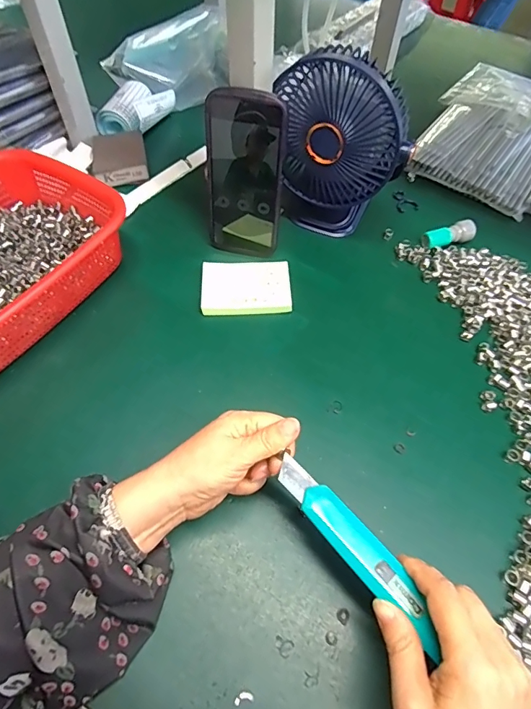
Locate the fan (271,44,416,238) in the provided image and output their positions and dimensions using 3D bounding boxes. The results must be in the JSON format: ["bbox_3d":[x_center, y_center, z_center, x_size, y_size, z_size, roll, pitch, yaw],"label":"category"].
[{"bbox_3d":[0.079,-0.216,0.471,0.135,0.181,0.089,6,55,3],"label":"fan"}]

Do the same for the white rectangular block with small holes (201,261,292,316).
[{"bbox_3d":[-0.021,-0.073,0.470,0.095,0.011,0.070,-3,55,-3],"label":"white rectangular block with small holes"}]

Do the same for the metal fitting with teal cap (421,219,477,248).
[{"bbox_3d":[0.222,-0.143,0.517,0.062,0.022,0.023,-15,57,-12],"label":"metal fitting with teal cap"}]

